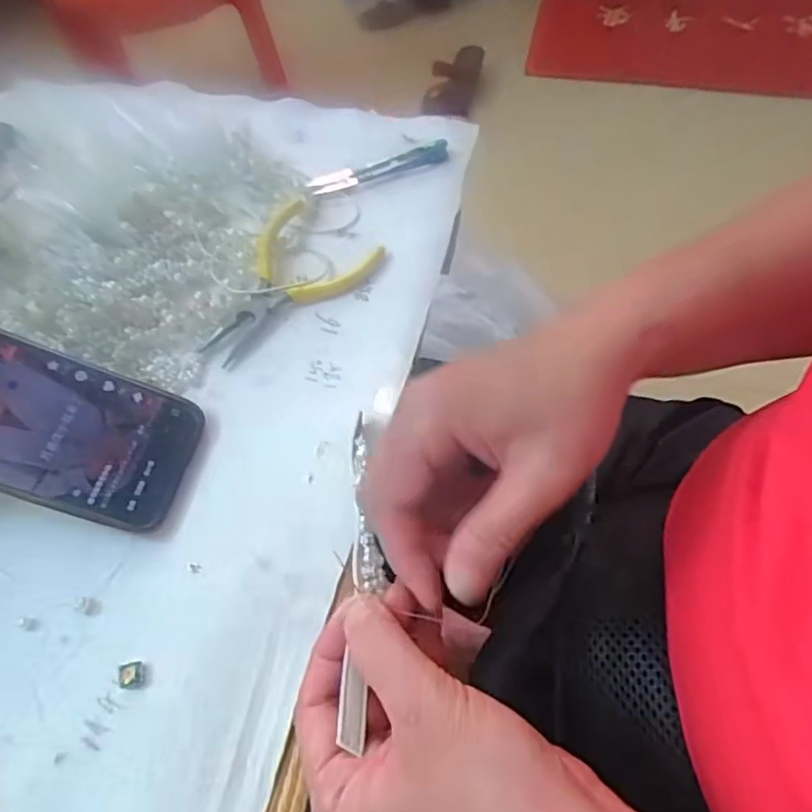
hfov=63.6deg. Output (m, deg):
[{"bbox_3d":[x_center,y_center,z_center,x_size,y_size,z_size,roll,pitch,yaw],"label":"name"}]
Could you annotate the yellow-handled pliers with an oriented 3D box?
[{"bbox_3d":[-0.081,-0.077,0.407,0.083,0.009,0.124,30,65,20],"label":"yellow-handled pliers"}]

